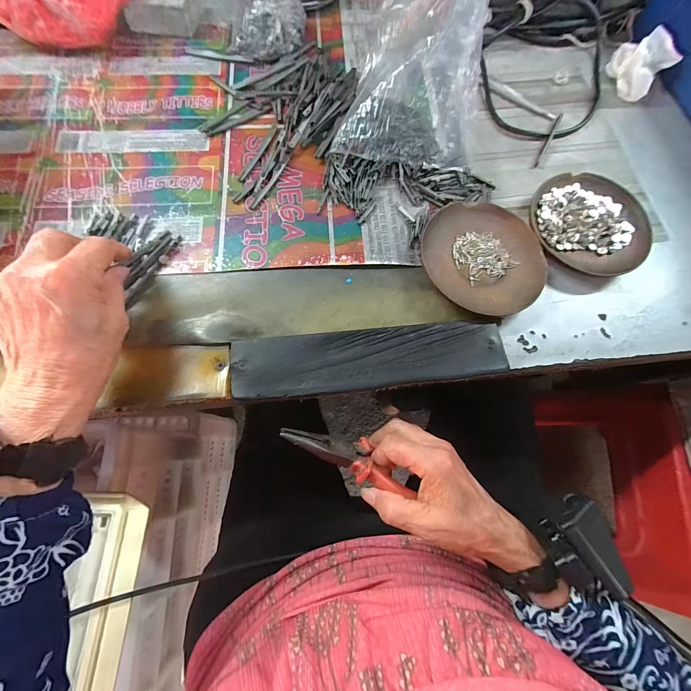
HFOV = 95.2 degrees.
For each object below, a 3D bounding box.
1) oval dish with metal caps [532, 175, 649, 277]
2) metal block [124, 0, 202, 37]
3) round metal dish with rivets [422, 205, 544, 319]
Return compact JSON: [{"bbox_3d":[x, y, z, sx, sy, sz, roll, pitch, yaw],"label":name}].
[{"bbox_3d":[0.238,-0.120,0.311,0.110,0.015,0.106,20,73,5],"label":"oval dish with metal caps"},{"bbox_3d":[-0.217,-0.406,0.375,0.075,0.032,0.057,5,72,0],"label":"metal block"},{"bbox_3d":[0.126,-0.081,0.291,0.113,0.018,0.105,1,72,-2],"label":"round metal dish with rivets"}]

